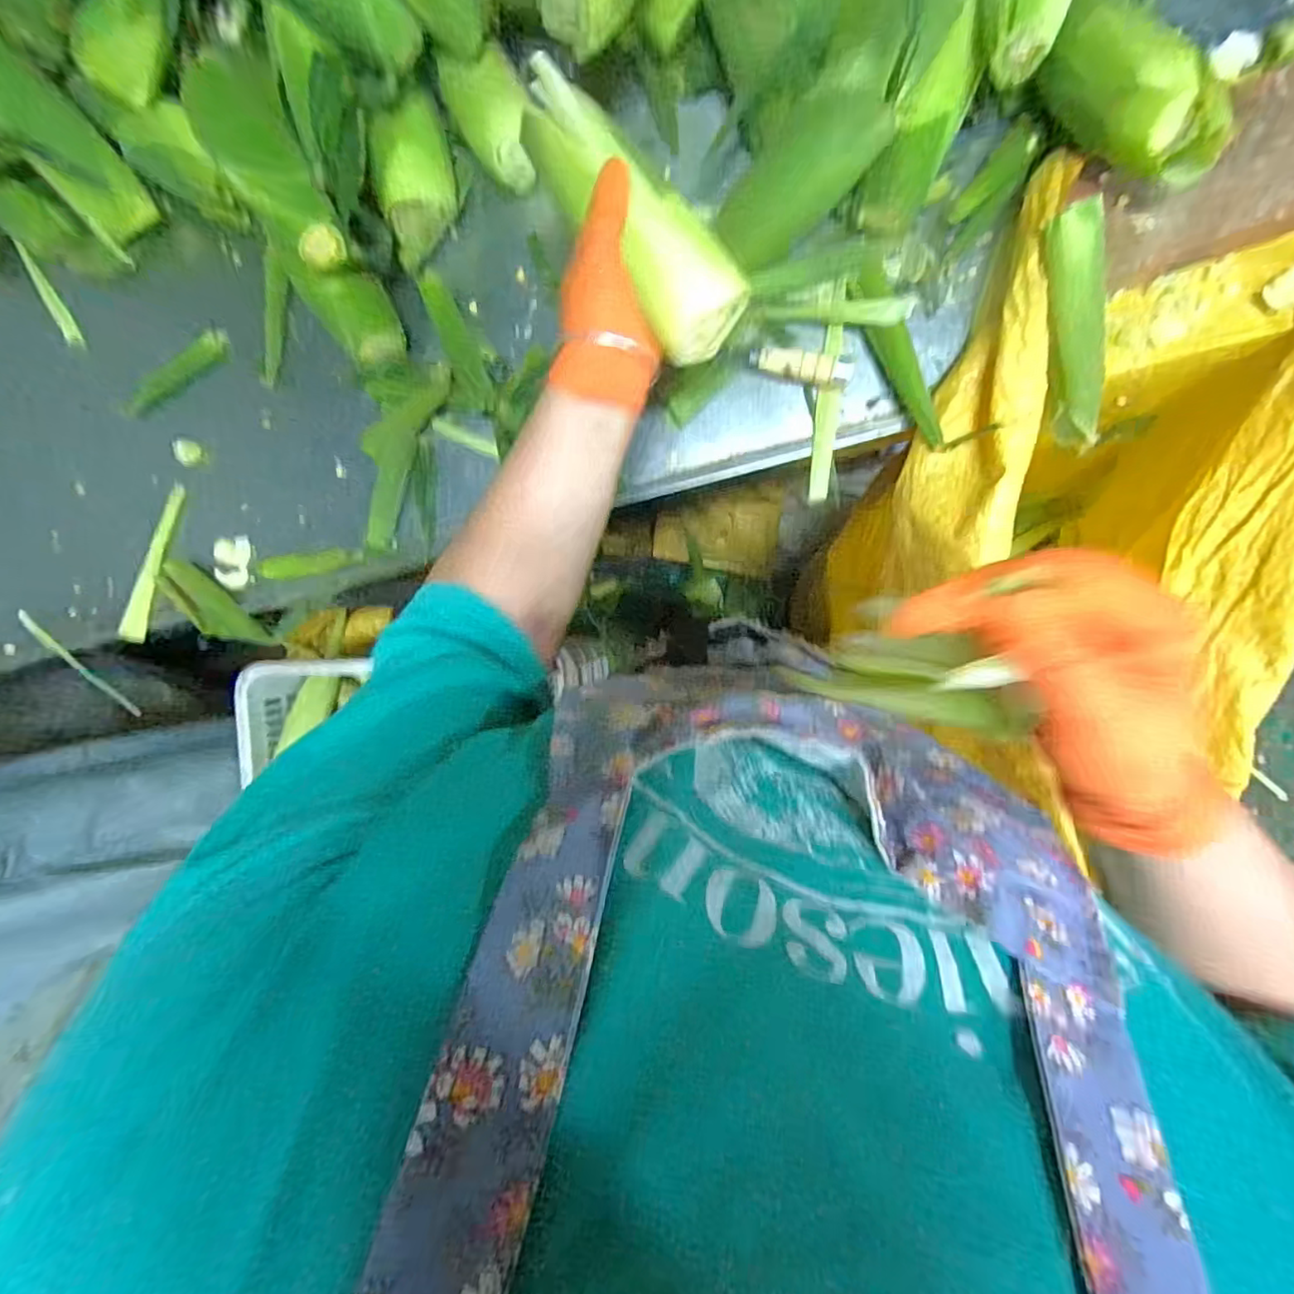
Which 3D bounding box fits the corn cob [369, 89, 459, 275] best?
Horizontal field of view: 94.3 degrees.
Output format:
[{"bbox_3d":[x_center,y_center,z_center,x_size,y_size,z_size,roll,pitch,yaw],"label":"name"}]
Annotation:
[{"bbox_3d":[-0.234,-0.457,0.590,0.060,0.075,0.139,35,128,35],"label":"corn cob"}]

